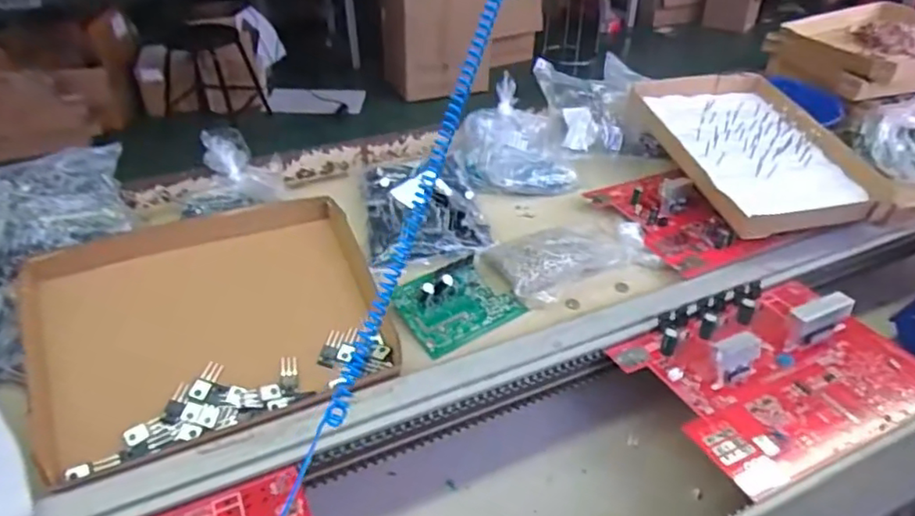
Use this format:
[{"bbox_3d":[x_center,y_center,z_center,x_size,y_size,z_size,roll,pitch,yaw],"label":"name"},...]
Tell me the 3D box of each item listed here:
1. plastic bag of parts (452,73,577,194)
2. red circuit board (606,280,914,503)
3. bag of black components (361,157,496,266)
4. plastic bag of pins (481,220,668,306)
[{"bbox_3d":[0.083,-0.173,0.913,0.170,0.106,0.164,-2,32,-1],"label":"plastic bag of parts"},{"bbox_3d":[0.329,0.107,0.625,0.284,0.057,0.203,-16,35,-22],"label":"red circuit board"},{"bbox_3d":[-0.049,-0.068,0.812,0.156,0.062,0.182,-10,33,-14],"label":"bag of black components"},{"bbox_3d":[0.137,-0.009,0.758,0.197,0.035,0.115,-18,36,-24],"label":"plastic bag of pins"}]

